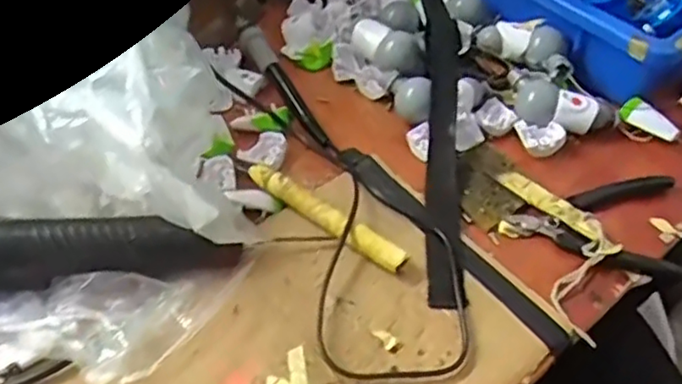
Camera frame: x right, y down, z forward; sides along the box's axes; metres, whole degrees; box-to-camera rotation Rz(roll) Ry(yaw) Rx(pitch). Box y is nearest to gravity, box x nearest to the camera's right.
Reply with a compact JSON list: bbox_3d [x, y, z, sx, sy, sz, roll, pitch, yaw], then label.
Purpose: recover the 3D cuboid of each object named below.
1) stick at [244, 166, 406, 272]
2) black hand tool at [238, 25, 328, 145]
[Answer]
[{"bbox_3d":[-0.011,0.016,0.448,0.131,0.015,0.015,32,56,25],"label":"stick"},{"bbox_3d":[-0.049,-0.094,0.538,0.017,0.024,0.144,-26,54,-20],"label":"black hand tool"}]

